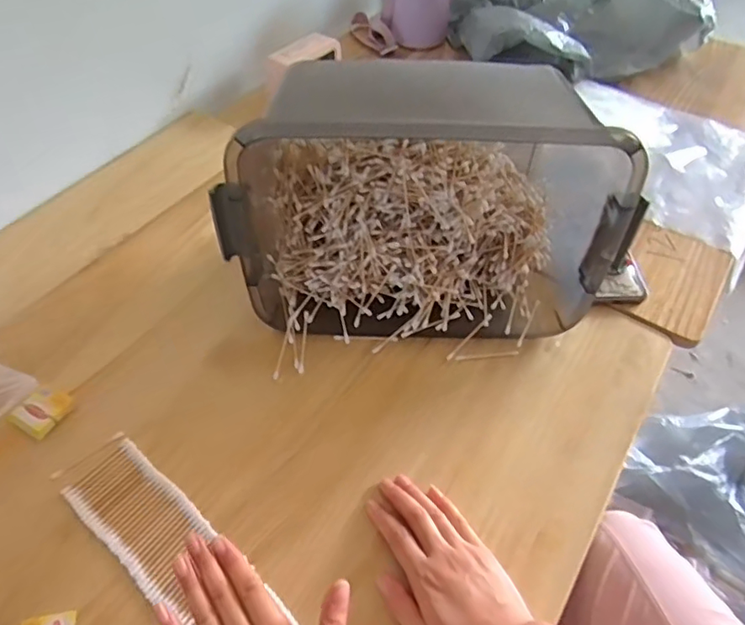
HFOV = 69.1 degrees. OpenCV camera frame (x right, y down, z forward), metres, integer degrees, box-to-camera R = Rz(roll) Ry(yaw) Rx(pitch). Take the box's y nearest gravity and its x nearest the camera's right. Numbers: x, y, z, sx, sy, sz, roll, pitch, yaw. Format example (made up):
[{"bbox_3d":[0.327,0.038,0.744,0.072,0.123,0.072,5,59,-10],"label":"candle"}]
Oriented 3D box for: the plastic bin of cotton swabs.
[{"bbox_3d":[0.058,-0.115,0.580,0.419,0.225,0.212,2,53,-3],"label":"plastic bin of cotton swabs"}]

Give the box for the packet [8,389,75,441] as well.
[{"bbox_3d":[-0.328,0.097,0.538,0.041,0.010,0.048,21,55,16],"label":"packet"}]

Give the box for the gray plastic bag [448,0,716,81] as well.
[{"bbox_3d":[0.374,-0.568,0.982,0.435,0.130,0.335,-6,52,-5],"label":"gray plastic bag"}]

